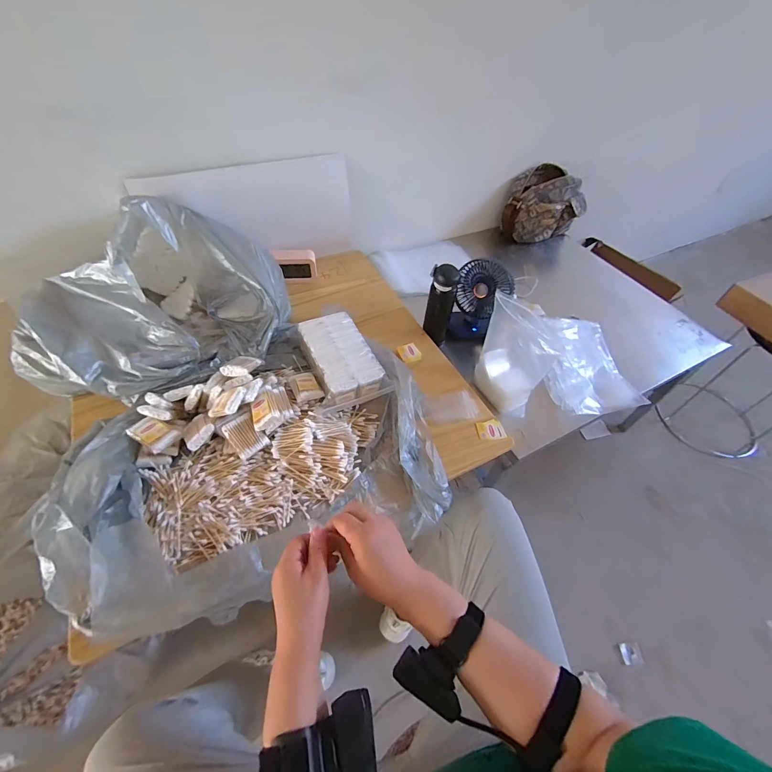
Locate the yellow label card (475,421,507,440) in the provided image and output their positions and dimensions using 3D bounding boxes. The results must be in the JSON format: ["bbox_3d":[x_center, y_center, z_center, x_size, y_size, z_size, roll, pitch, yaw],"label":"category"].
[{"bbox_3d":[0.222,0.094,0.754,0.057,0.011,0.041,-6,65,-13],"label":"yellow label card"}]

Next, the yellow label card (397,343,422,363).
[{"bbox_3d":[0.057,-0.078,0.855,0.057,0.006,0.045,-21,82,-30],"label":"yellow label card"}]

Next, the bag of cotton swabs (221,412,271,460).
[{"bbox_3d":[-0.252,0.091,0.649,0.058,0.019,0.072,-32,76,-32],"label":"bag of cotton swabs"}]

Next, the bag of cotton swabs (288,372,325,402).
[{"bbox_3d":[-0.163,0.002,0.735,0.055,0.023,0.073,-20,55,-18],"label":"bag of cotton swabs"}]

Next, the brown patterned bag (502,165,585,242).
[{"bbox_3d":[0.567,-0.645,1.294,0.286,0.197,0.138,-14,54,-14],"label":"brown patterned bag"}]

